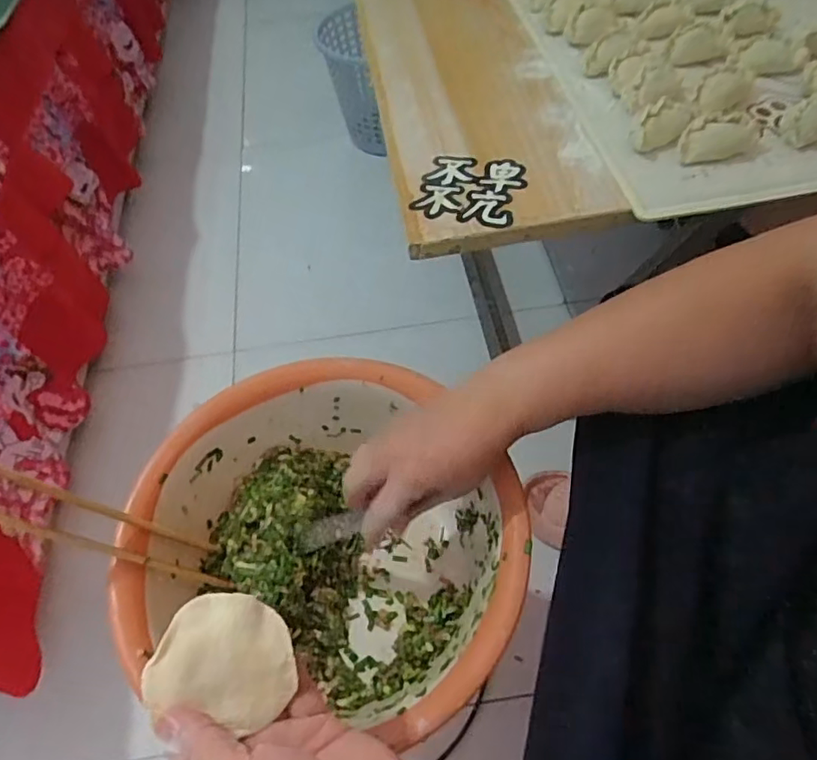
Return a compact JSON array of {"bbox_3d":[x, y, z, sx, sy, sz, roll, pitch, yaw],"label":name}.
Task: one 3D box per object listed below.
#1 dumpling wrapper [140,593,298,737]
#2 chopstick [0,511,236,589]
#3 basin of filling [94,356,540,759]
[{"bbox_3d":[-0.087,0.136,0.289,0.067,0.007,0.055,23,69,-11],"label":"dumpling wrapper"},{"bbox_3d":[-0.212,0.111,0.397,0.015,0.211,0.007,-22,48,35],"label":"chopstick"},{"bbox_3d":[-0.058,0.128,0.469,0.282,0.115,0.275,7,57,8],"label":"basin of filling"}]

